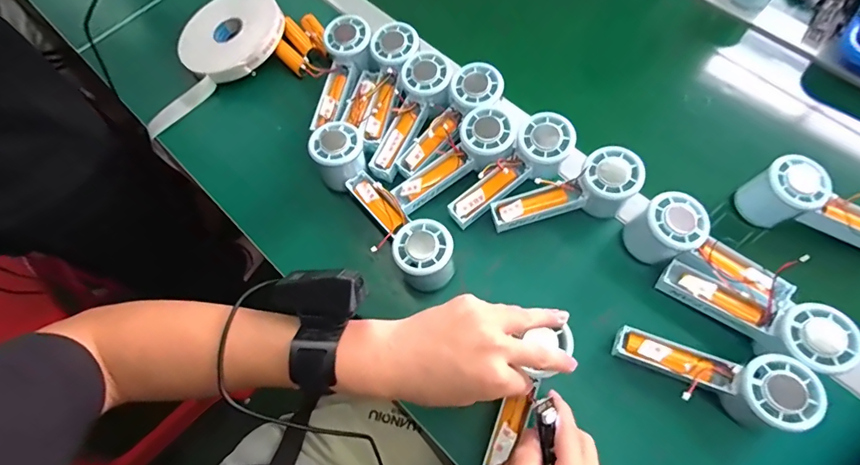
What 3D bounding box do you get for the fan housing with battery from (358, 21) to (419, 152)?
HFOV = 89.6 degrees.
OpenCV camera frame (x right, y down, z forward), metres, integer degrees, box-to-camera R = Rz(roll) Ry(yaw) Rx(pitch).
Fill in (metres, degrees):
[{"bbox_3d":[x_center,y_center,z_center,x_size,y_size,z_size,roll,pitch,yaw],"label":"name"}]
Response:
[{"bbox_3d":[-0.054,-0.172,0.509,0.057,0.033,0.156,13,86,8],"label":"fan housing with battery"}]

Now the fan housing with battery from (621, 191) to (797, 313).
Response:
[{"bbox_3d":[0.265,0.026,0.421,0.147,0.071,0.055,38,74,16],"label":"fan housing with battery"}]

